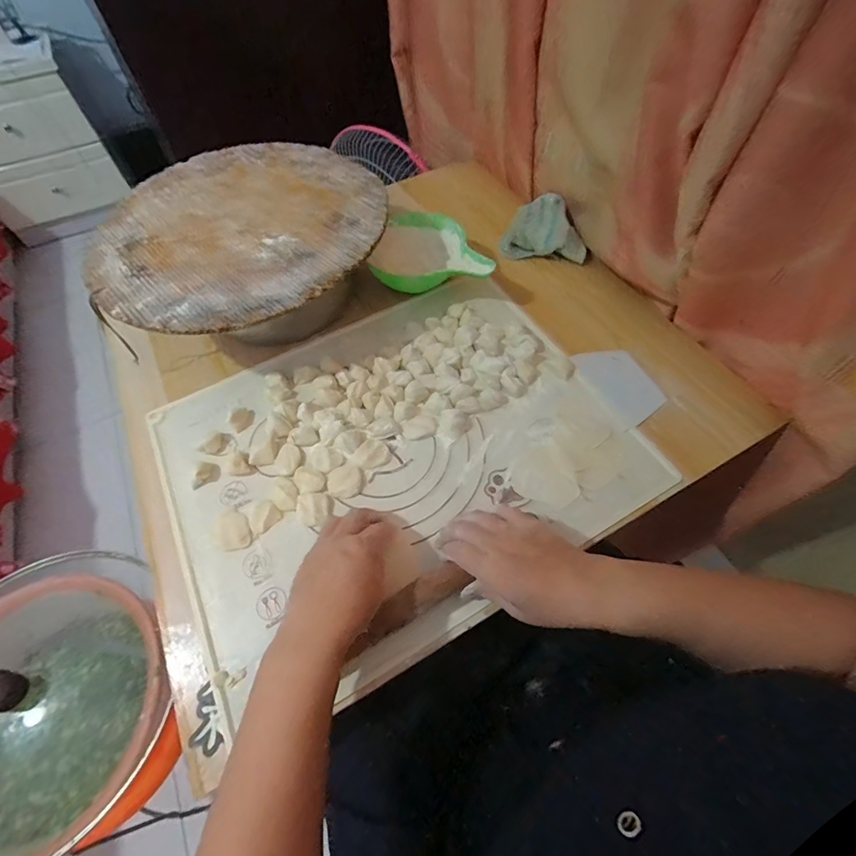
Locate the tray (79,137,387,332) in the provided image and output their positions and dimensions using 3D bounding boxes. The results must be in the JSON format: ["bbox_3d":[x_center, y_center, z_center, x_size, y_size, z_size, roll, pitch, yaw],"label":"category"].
[{"bbox_3d":[-0.232,-0.257,0.510,0.343,0.031,0.350,1,61,-2],"label":"tray"}]

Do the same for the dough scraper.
[{"bbox_3d":[0.241,-0.058,0.517,0.075,0.005,0.120,-20,58,-9],"label":"dough scraper"}]

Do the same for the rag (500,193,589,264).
[{"bbox_3d":[0.178,-0.313,0.636,0.123,0.047,0.118,2,61,4],"label":"rag"}]

